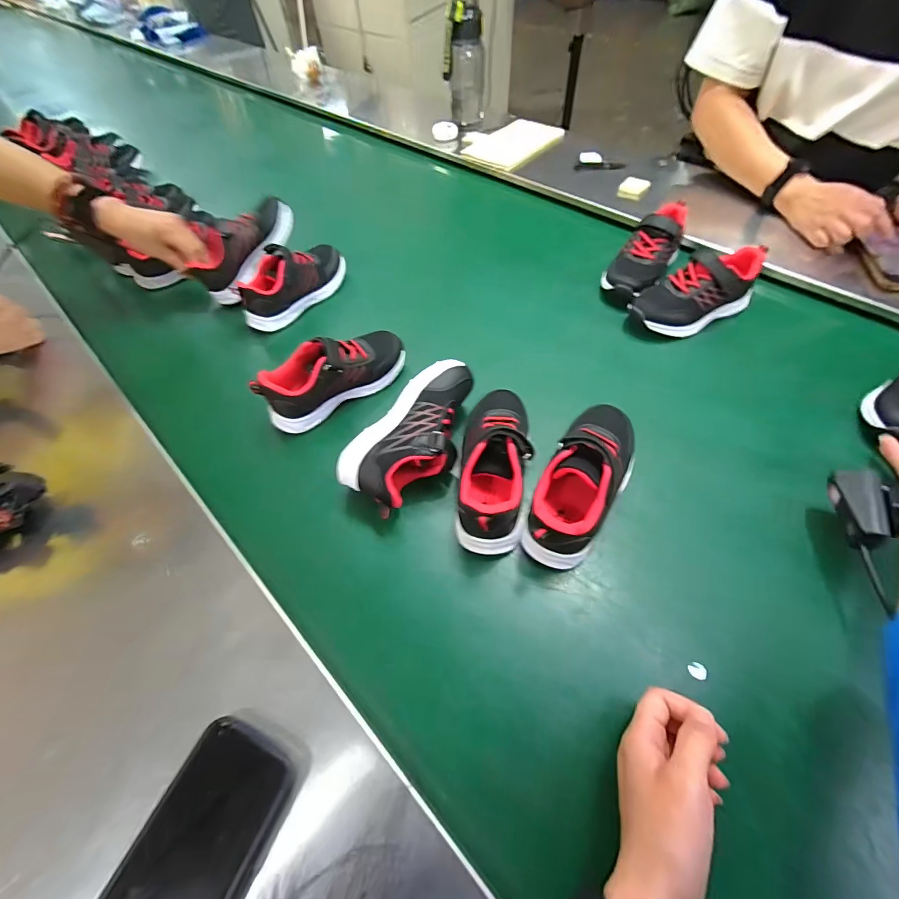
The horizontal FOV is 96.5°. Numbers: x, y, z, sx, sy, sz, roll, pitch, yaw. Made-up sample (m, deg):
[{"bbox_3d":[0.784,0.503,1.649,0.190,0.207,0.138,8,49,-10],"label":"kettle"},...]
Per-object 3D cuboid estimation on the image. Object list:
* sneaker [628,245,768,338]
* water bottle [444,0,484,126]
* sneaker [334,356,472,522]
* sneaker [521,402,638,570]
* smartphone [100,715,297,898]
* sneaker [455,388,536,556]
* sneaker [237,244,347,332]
[{"bbox_3d":[0.343,-0.215,0.552,0.183,0.078,0.071,-25,60,-13],"label":"sneaker"},{"bbox_3d":[0.033,-0.811,0.854,0.082,0.184,0.068,3,55,7],"label":"water bottle"},{"bbox_3d":[-0.031,-0.013,0.445,0.076,0.081,0.185,33,64,21],"label":"sneaker"},{"bbox_3d":[0.139,0.030,0.407,0.075,0.084,0.181,27,62,18],"label":"sneaker"},{"bbox_3d":[-0.173,0.275,0.261,0.086,0.015,0.157,17,56,14],"label":"smartphone"},{"bbox_3d":[0.050,0.014,0.424,0.072,0.085,0.184,6,58,6],"label":"sneaker"},{"bbox_3d":[-0.242,-0.262,0.619,0.067,0.078,0.184,33,64,21],"label":"sneaker"}]

